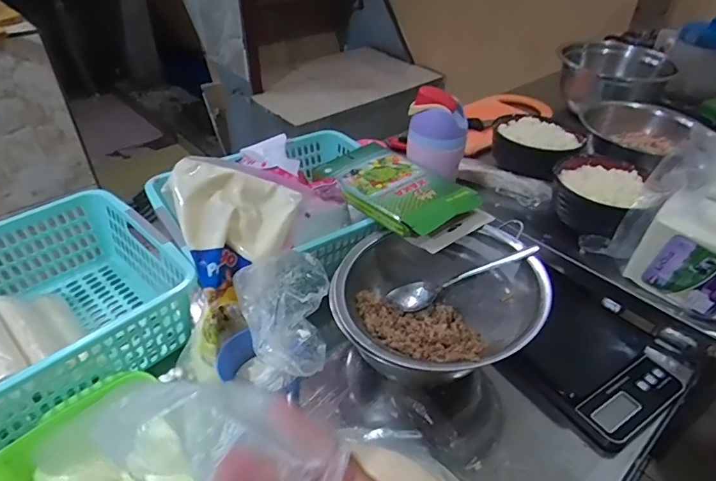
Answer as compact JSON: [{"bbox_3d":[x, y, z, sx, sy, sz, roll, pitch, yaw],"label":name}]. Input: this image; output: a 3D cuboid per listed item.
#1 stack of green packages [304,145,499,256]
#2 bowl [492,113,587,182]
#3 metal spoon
[{"bbox_3d":[0.056,-0.068,0.594,0.129,0.030,0.207,-25,46,-31],"label":"stack of green packages"},{"bbox_3d":[0.275,-0.149,0.741,0.133,0.058,0.141,2,38,-2],"label":"bowl"},{"bbox_3d":[0.115,0.040,0.521,0.166,0.023,0.035,-24,37,12],"label":"metal spoon"}]

